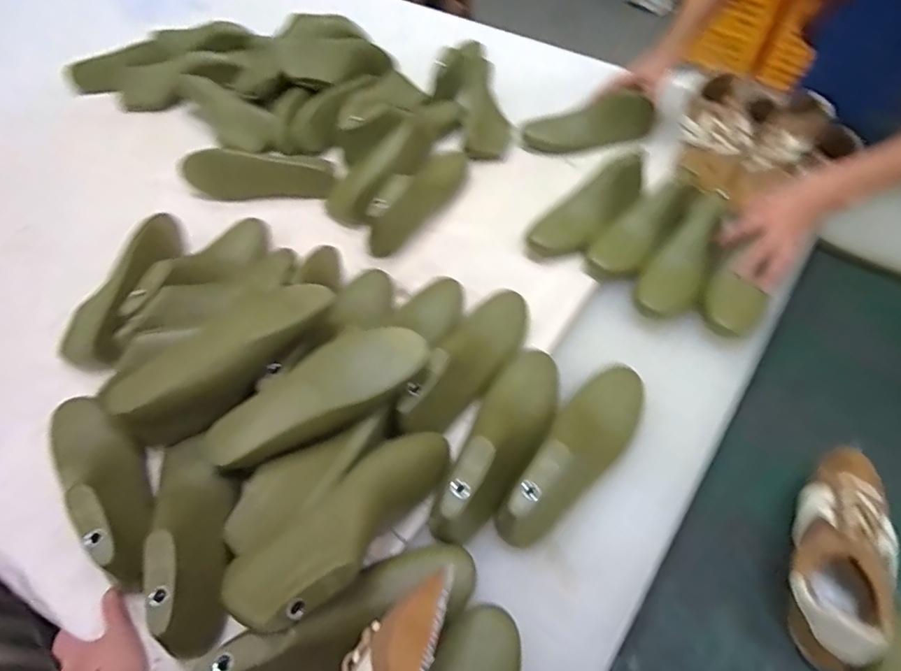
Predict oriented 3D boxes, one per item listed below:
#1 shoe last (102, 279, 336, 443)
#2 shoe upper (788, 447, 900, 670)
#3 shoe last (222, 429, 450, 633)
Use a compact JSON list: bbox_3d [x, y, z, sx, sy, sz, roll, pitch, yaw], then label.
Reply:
[{"bbox_3d":[-0.255,0.028,0.605,0.256,0.078,0.098,-36,61,-22],"label":"shoe last"},{"bbox_3d":[0.422,0.222,0.559,0.091,0.057,0.237,26,59,20],"label":"shoe upper"},{"bbox_3d":[-0.096,0.178,0.508,0.092,0.082,0.246,32,40,22],"label":"shoe last"}]

